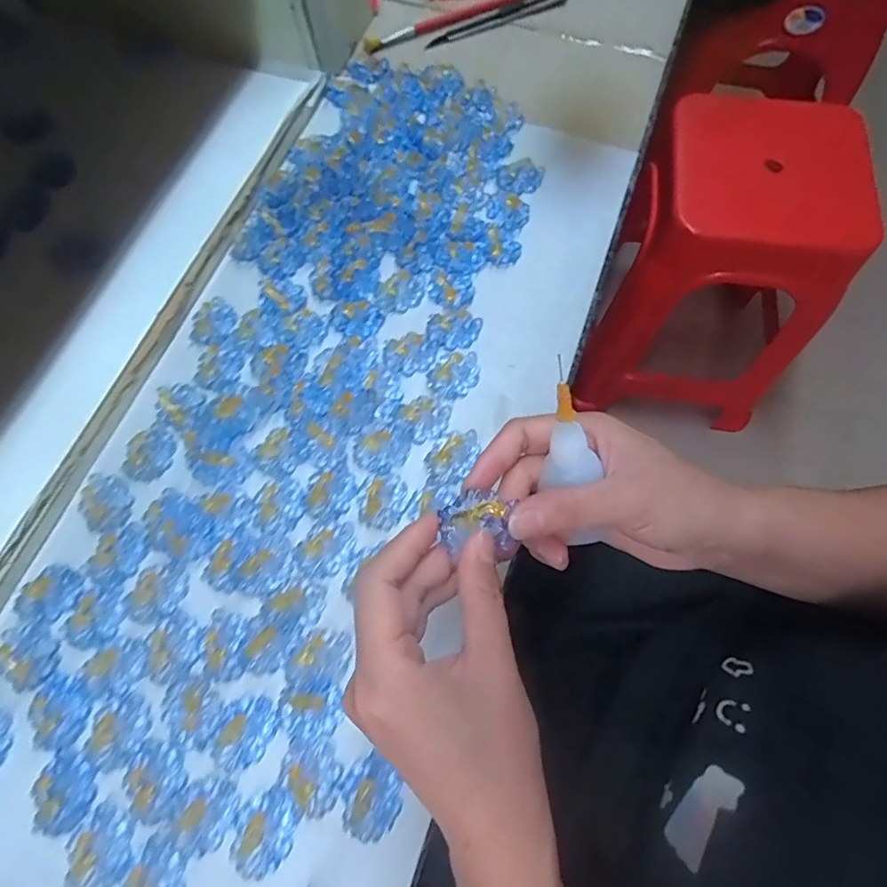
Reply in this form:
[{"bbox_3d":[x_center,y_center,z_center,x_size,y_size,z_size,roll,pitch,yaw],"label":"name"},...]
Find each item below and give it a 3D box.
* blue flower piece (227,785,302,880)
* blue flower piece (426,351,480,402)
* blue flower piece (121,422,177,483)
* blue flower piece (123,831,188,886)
[{"bbox_3d":[-0.092,0.200,0.265,0.029,0.004,0.039,14,72,3],"label":"blue flower piece"},{"bbox_3d":[0.007,-0.048,0.353,0.030,0.004,0.040,32,74,9],"label":"blue flower piece"},{"bbox_3d":[-0.193,0.006,0.339,0.028,0.007,0.037,34,74,9],"label":"blue flower piece"},{"bbox_3d":[-0.145,0.221,0.259,0.029,0.007,0.038,22,72,6],"label":"blue flower piece"}]

